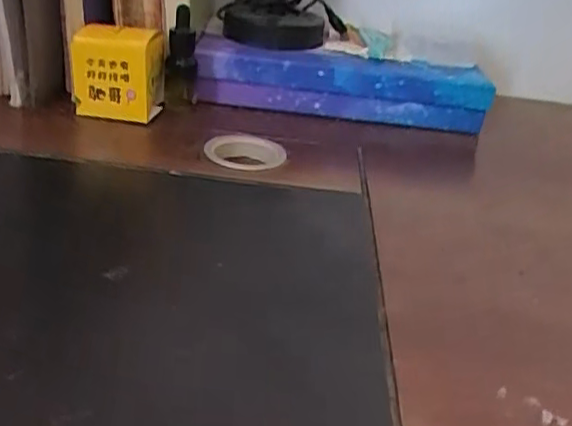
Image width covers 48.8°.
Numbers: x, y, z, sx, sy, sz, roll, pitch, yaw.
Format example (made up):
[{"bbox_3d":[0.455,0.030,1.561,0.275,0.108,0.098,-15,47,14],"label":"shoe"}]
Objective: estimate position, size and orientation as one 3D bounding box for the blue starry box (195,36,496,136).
[{"bbox_3d":[0.047,-0.113,0.543,0.244,0.054,0.056,3,28,-7],"label":"blue starry box"}]

